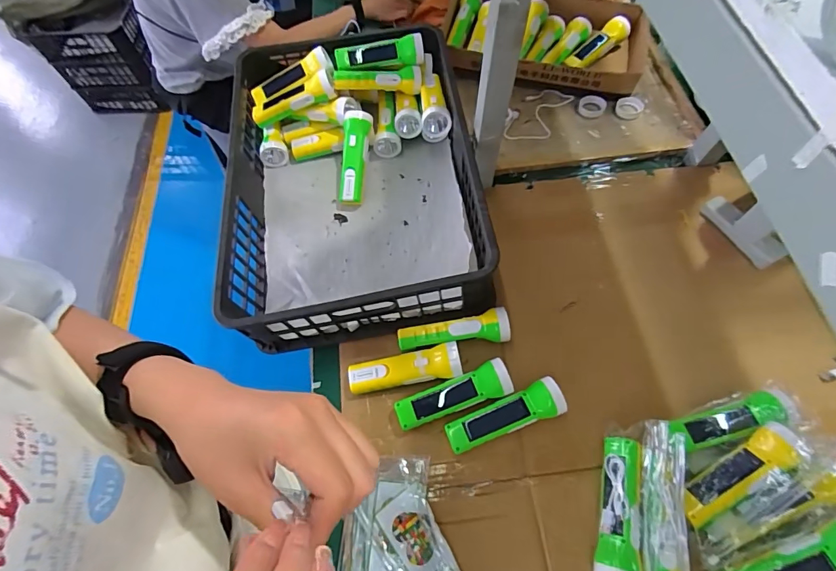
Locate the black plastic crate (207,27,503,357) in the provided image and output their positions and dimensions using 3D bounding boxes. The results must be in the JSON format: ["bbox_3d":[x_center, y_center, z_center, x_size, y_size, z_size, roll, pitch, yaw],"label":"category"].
[{"bbox_3d":[-0.115,-0.201,0.748,0.396,0.137,0.577,-7,63,-1],"label":"black plastic crate"}]

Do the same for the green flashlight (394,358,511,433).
[{"bbox_3d":[0.051,0.161,0.609,0.166,0.046,0.046,-19,64,-7],"label":"green flashlight"}]

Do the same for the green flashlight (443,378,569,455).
[{"bbox_3d":[0.121,0.184,0.596,0.168,0.043,0.048,-18,65,-7],"label":"green flashlight"}]

